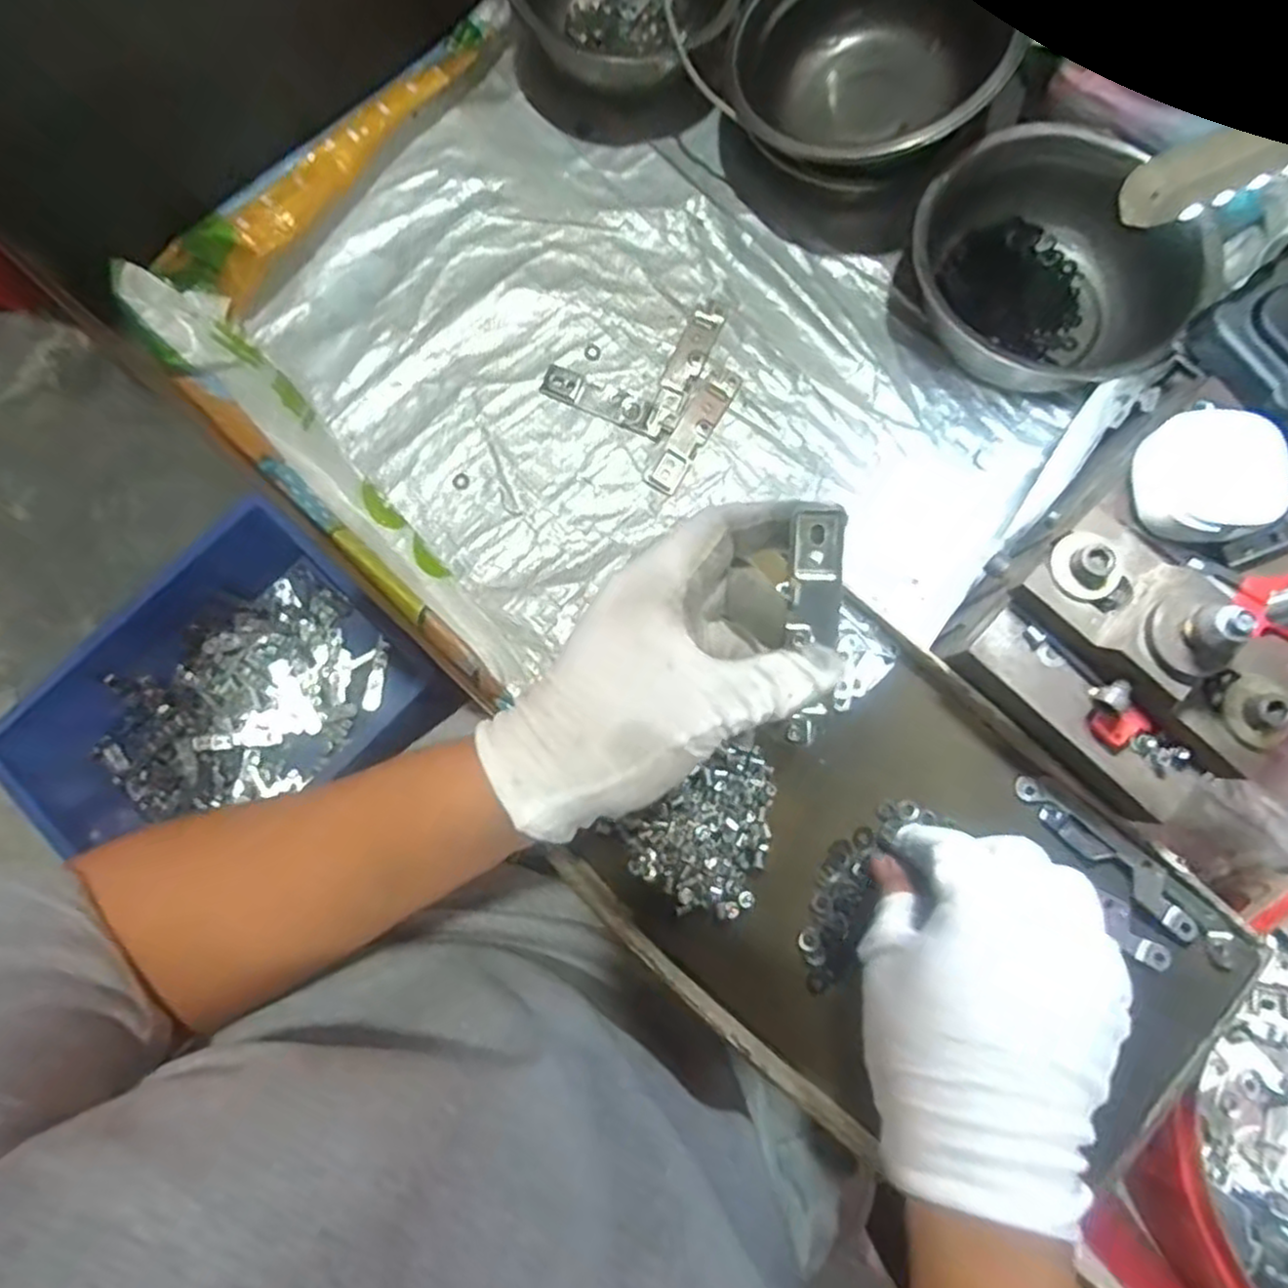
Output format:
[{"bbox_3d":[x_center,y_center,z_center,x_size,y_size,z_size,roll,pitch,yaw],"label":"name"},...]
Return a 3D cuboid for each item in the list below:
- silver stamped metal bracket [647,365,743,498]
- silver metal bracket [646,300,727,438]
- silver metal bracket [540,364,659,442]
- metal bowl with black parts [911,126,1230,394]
[{"bbox_3d":[0.031,-0.132,0.453,0.021,0.005,0.086,31,83,5],"label":"silver stamped metal bracket"},{"bbox_3d":[0.026,-0.174,0.462,0.021,0.005,0.095,24,82,4],"label":"silver metal bracket"},{"bbox_3d":[-0.026,-0.151,0.458,0.077,0.004,0.019,25,82,4],"label":"silver metal bracket"},{"bbox_3d":[0.239,-0.227,0.442,0.147,0.061,0.167,-44,83,-6],"label":"metal bowl with black parts"}]

